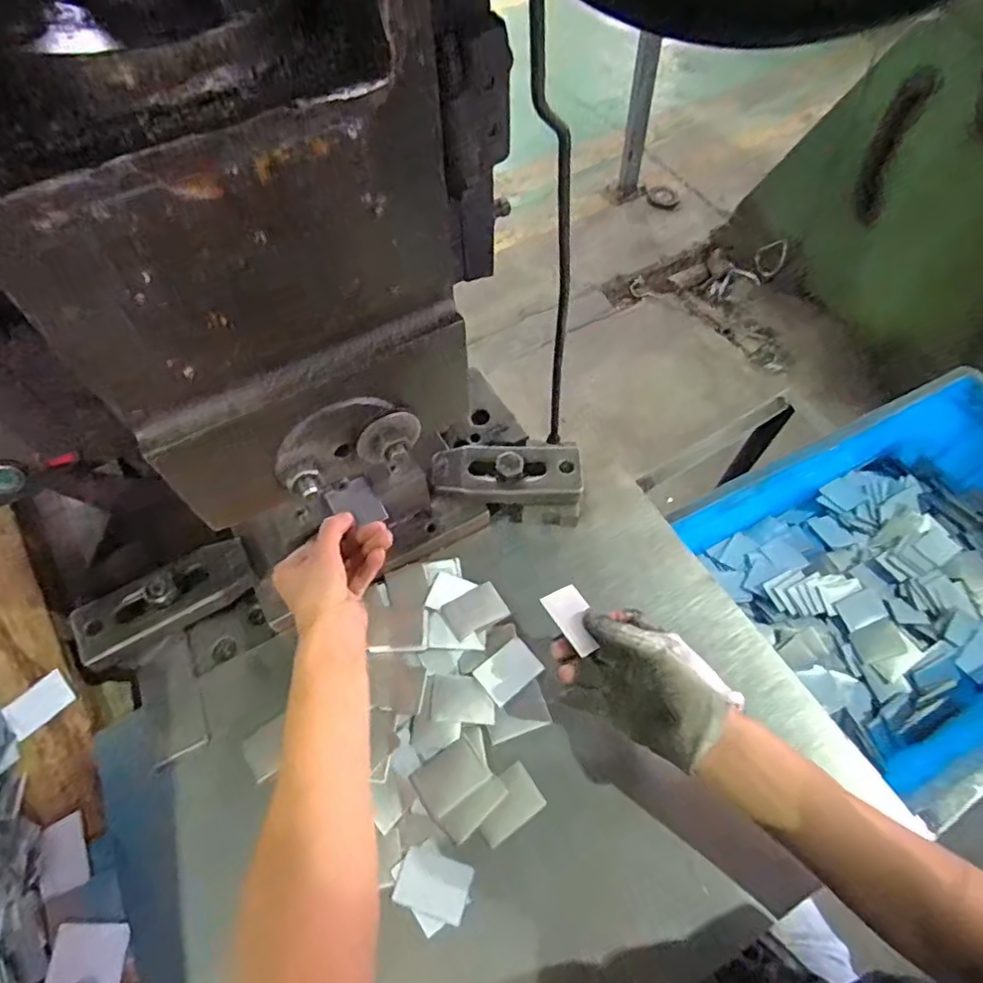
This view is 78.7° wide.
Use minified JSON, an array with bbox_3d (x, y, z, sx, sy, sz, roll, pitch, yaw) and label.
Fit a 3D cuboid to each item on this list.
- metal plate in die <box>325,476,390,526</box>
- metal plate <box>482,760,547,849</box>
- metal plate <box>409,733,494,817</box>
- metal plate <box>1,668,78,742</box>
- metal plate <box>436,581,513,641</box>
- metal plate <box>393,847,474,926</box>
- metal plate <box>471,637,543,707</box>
[{"bbox_3d":[-0.107,0.010,0.474,0.036,0.004,0.040,-26,68,-19],"label":"metal plate in die"},{"bbox_3d":[0.011,0.222,0.426,0.048,0.004,0.035,-33,80,-13],"label":"metal plate"},{"bbox_3d":[-0.030,0.206,0.434,0.048,0.004,0.036,-33,64,-16],"label":"metal plate"},{"bbox_3d":[-0.362,0.170,0.481,0.034,0.006,0.045,40,58,14],"label":"metal plate"},{"bbox_3d":[-0.015,0.099,0.499,0.051,0.004,0.034,-24,61,-19],"label":"metal plate"},{"bbox_3d":[-0.039,0.265,0.404,0.047,0.004,0.035,16,61,11],"label":"metal plate"},{"bbox_3d":[0.014,0.141,0.474,0.047,0.004,0.035,-34,60,-22],"label":"metal plate"}]

